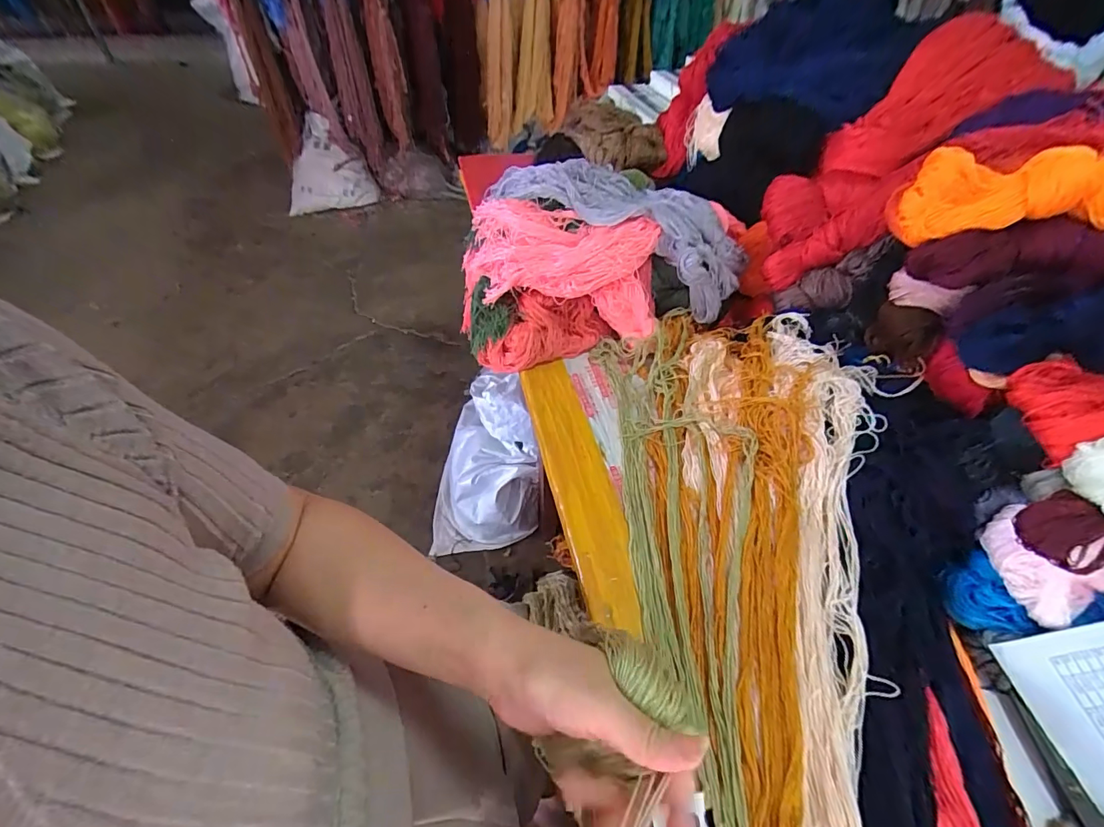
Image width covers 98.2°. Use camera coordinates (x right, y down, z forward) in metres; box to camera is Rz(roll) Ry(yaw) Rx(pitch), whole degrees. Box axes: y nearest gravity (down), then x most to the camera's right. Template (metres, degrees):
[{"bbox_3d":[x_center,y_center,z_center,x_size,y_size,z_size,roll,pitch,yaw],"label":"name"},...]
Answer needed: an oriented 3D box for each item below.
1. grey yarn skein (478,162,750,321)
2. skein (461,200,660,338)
[{"bbox_3d":[0.083,-0.281,0.692,0.402,0.106,0.139,27,54,7],"label":"grey yarn skein"},{"bbox_3d":[-0.012,-0.199,0.675,0.316,0.170,0.113,11,48,8],"label":"skein"}]

